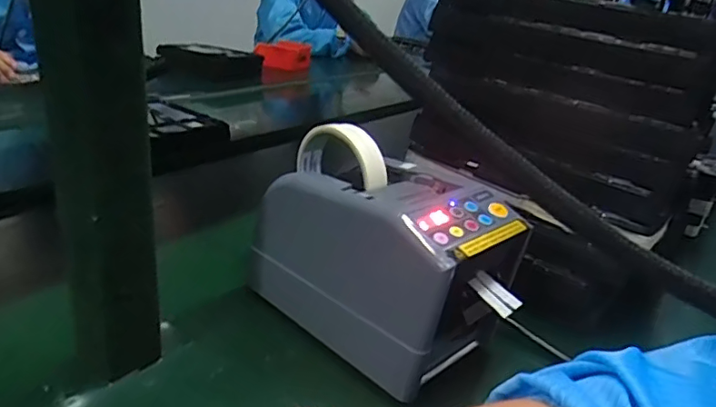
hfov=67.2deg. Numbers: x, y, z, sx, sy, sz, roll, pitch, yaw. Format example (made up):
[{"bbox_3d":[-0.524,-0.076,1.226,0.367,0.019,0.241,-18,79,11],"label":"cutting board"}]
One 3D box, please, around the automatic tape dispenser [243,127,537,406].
[{"bbox_3d":[0.024,0.038,0.418,0.110,0.144,0.211,-18,32,-42],"label":"automatic tape dispenser"}]

